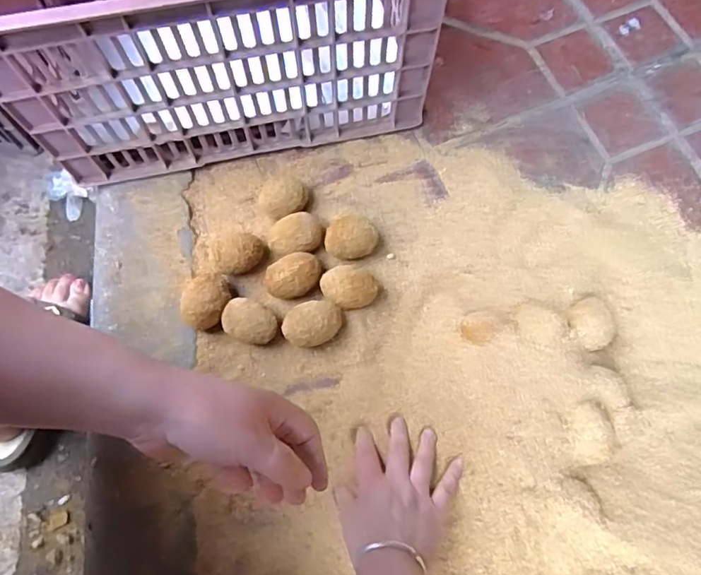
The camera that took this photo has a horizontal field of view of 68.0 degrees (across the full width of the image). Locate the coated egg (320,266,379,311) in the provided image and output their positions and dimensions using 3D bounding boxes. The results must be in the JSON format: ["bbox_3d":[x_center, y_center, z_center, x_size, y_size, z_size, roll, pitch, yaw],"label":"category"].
[{"bbox_3d":[-0.002,0.001,0.588,0.063,0.043,0.047,16,72,5],"label":"coated egg"}]

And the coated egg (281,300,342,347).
[{"bbox_3d":[-0.042,0.041,0.576,0.066,0.046,0.048,-14,72,-5],"label":"coated egg"}]

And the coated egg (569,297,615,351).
[{"bbox_3d":[0.253,0.040,0.557,0.047,0.036,0.056,-15,73,-9],"label":"coated egg"}]

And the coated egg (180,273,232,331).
[{"bbox_3d":[-0.160,0.015,0.582,0.047,0.041,0.066,23,73,7],"label":"coated egg"}]

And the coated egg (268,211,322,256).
[{"bbox_3d":[-0.064,-0.059,0.607,0.062,0.045,0.049,-37,76,-11],"label":"coated egg"}]

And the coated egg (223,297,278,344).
[{"bbox_3d":[-0.110,0.039,0.578,0.061,0.044,0.044,16,72,5],"label":"coated egg"}]

